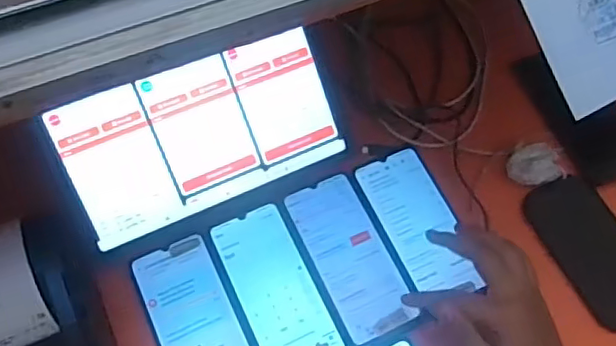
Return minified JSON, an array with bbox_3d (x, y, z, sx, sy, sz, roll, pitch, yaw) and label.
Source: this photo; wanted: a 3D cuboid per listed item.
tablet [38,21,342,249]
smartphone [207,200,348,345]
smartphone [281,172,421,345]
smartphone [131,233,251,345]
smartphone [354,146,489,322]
[{"bbox_3d":[-0.089,-0.033,0.511,0.232,0.006,0.125,-22,106,-13],"label":"tablet"},{"bbox_3d":[-0.029,0.107,0.539,0.074,0.005,0.165,-21,67,-13],"label":"smartphone"},{"bbox_3d":[0.040,0.078,0.561,0.075,0.006,0.159,-20,70,-13],"label":"smartphone"},{"bbox_3d":[-0.098,0.135,0.521,0.071,0.005,0.163,-22,67,-14],"label":"smartphone"},{"bbox_3d":[0.107,0.046,0.576,0.073,0.011,0.148,-17,67,-11],"label":"smartphone"}]

